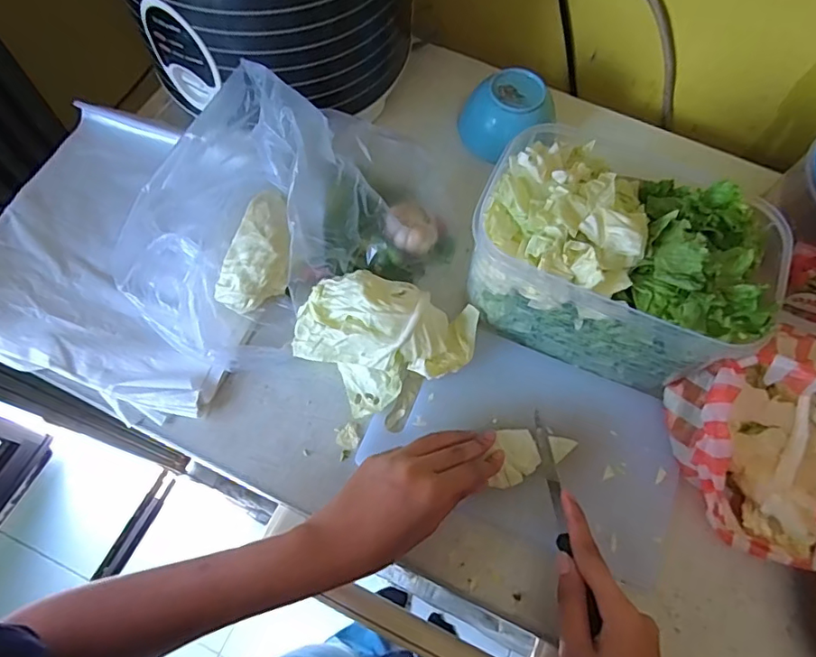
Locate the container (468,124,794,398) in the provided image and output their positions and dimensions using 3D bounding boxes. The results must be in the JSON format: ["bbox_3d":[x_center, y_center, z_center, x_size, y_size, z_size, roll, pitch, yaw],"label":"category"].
[{"bbox_3d":[0.157,-0.052,0.411,0.202,0.125,0.127,22,67,10],"label":"container"}]

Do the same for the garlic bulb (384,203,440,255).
[{"bbox_3d":[0.003,-0.088,0.468,0.045,0.030,0.038,1,65,0],"label":"garlic bulb"}]

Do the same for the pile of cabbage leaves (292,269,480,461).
[{"bbox_3d":[-0.022,0.003,0.436,0.142,0.057,0.118,-31,69,-14],"label":"pile of cabbage leaves"}]

